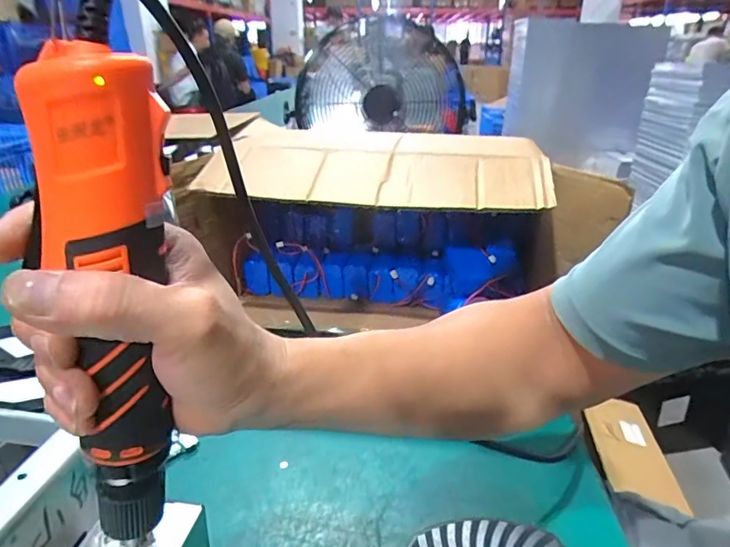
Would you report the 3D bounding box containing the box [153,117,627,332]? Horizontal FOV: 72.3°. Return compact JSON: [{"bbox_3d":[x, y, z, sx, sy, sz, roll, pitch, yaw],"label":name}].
[{"bbox_3d":[0.030,-0.051,0.683,0.479,0.226,0.242,2,24,6],"label":"box"}]

